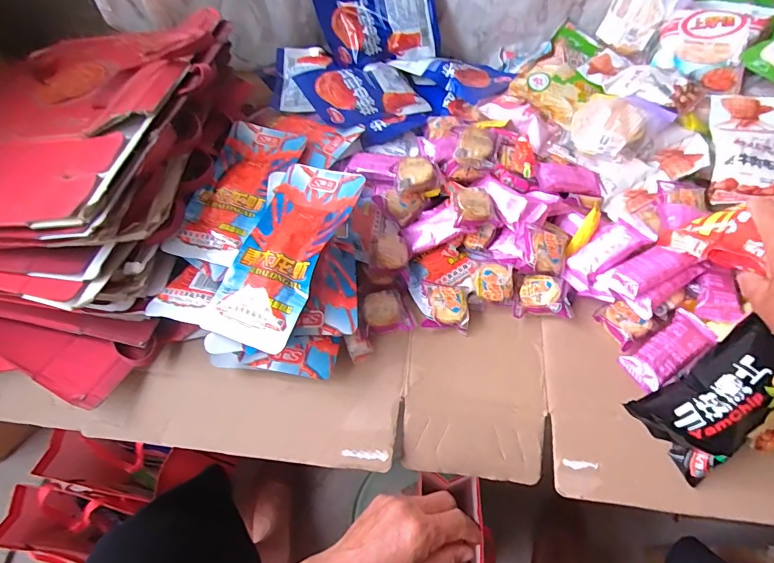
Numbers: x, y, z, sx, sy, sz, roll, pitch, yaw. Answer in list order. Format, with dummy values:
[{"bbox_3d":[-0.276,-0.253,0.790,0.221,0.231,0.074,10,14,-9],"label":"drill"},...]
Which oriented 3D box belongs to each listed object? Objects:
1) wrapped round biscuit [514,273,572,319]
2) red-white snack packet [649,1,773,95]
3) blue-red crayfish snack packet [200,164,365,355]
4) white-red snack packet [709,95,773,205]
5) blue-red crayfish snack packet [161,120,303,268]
[{"bbox_3d":[0.167,0.016,0.454,0.055,0.021,0.050,5,56,5],"label":"wrapped round biscuit"},{"bbox_3d":[0.407,-0.301,0.530,0.108,0.104,0.018,22,15,19],"label":"red-white snack packet"},{"bbox_3d":[-0.101,-0.034,0.417,0.097,0.014,0.199,14,66,21],"label":"blue-red crayfish snack packet"},{"bbox_3d":[0.417,-0.156,0.487,0.075,0.019,0.146,15,75,11],"label":"white-red snack packet"},{"bbox_3d":[-0.171,-0.108,0.485,0.095,0.023,0.199,12,57,9],"label":"blue-red crayfish snack packet"}]

